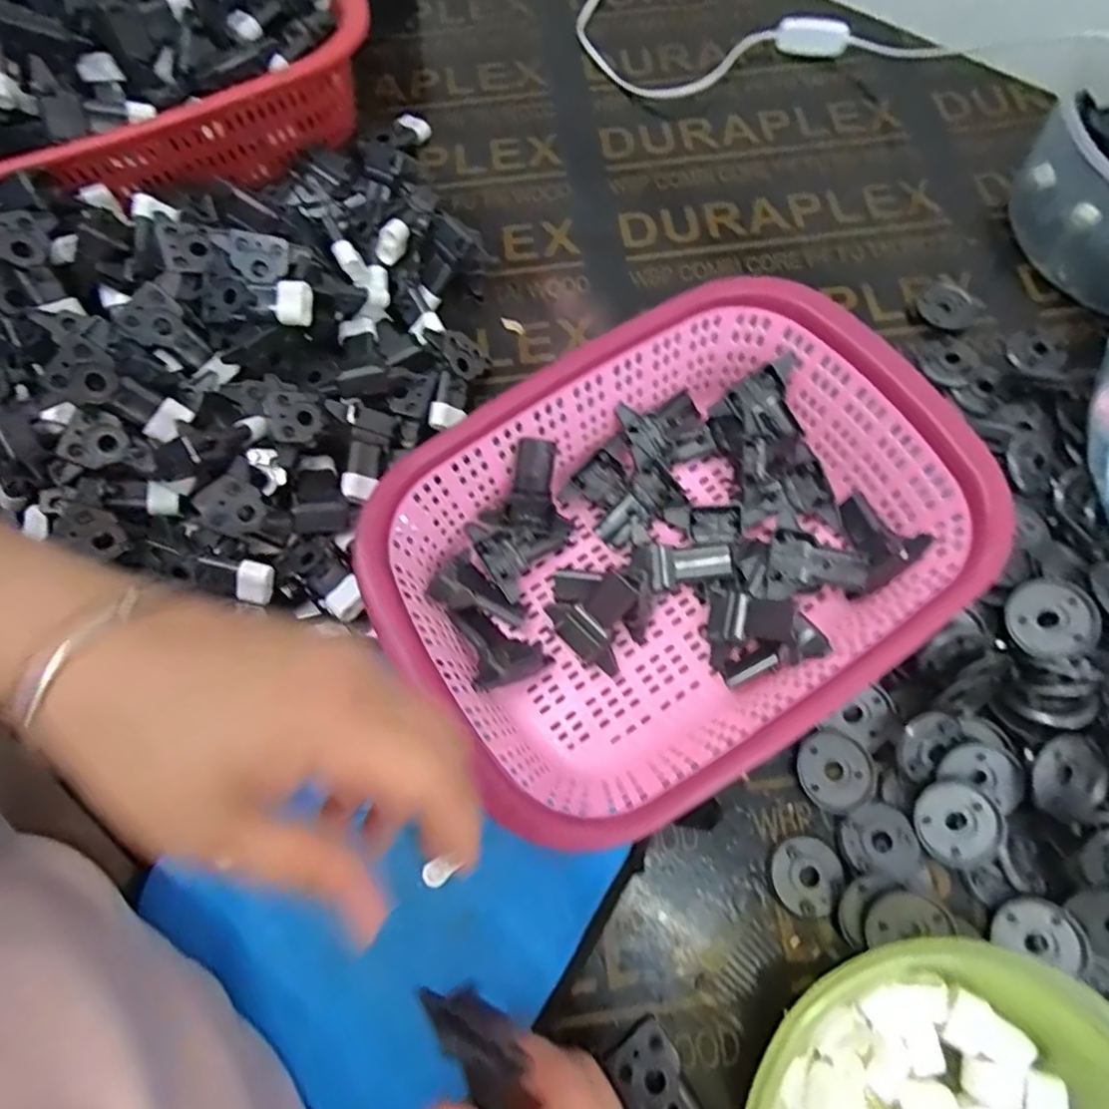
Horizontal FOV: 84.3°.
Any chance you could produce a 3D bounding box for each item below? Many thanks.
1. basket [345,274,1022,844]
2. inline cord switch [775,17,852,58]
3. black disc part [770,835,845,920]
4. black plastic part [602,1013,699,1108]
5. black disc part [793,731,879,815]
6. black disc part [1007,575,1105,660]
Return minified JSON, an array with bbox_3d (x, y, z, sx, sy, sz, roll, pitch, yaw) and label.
[{"bbox_3d":[0.070,-0.007,0.353,0.290,0.095,0.219,-33,73,-9],"label":"basket"},{"bbox_3d":[0.231,-0.463,0.551,0.061,0.025,0.012,16,72,7],"label":"inline cord switch"},{"bbox_3d":[0.137,0.175,0.334,0.036,0.006,0.039,-1,71,2],"label":"black disc part"},{"bbox_3d":[0.054,0.267,0.300,0.032,0.011,0.060,-33,73,-9],"label":"black plastic part"},{"bbox_3d":[0.161,0.123,0.349,0.042,0.004,0.042,-1,71,2],"label":"black disc part"},{"bbox_3d":[0.279,0.035,0.343,0.043,0.004,0.044,-20,75,12],"label":"black disc part"}]

